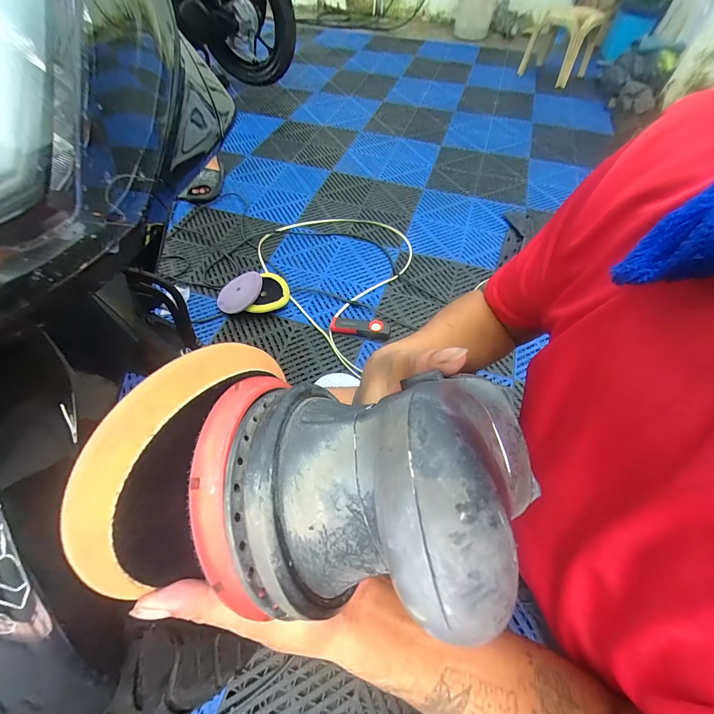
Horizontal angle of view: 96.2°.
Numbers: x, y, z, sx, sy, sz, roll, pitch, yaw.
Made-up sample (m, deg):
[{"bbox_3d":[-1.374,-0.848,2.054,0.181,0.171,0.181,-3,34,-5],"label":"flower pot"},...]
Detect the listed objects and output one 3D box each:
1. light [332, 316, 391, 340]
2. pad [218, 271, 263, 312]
[{"bbox_3d":[0.009,-0.082,0.887,0.163,0.040,0.047,8,56,4],"label":"light"},{"bbox_3d":[-0.325,-0.182,0.906,0.101,0.017,0.143,32,78,20],"label":"pad"}]

